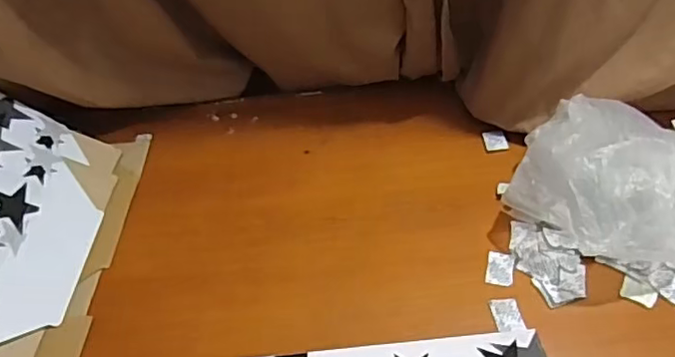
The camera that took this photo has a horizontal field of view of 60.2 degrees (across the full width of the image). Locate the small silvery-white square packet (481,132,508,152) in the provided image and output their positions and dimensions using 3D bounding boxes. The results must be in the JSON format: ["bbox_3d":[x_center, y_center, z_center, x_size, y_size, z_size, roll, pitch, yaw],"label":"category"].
[{"bbox_3d":[0.215,-0.052,0.794,0.031,0.004,0.032,-8,62,9],"label":"small silvery-white square packet"}]

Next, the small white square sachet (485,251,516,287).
[{"bbox_3d":[0.189,0.105,0.675,0.031,0.004,0.040,9,59,15],"label":"small white square sachet"}]

